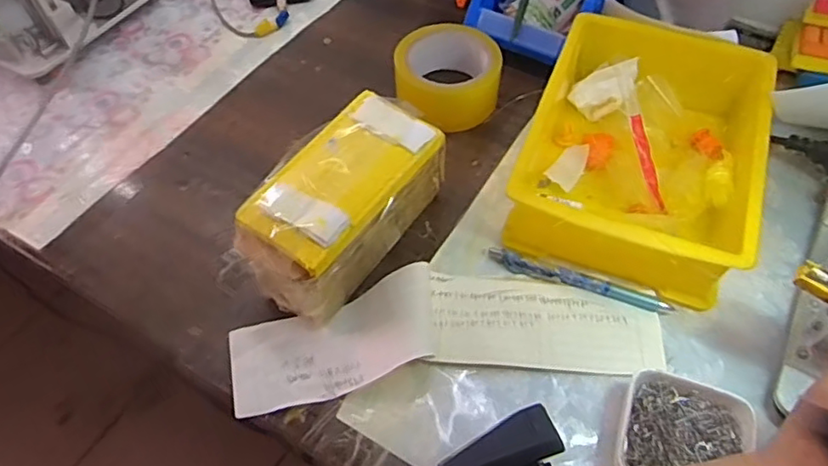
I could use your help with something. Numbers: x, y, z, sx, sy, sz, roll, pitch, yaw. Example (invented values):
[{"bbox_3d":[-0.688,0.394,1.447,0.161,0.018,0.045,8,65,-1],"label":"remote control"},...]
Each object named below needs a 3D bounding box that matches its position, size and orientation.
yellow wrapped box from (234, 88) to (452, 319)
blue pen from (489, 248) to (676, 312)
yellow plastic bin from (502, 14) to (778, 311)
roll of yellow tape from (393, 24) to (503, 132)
[{"bbox_3d":[-0.054,-0.022,0.471,0.085,0.090,0.169,29,62,22],"label":"yellow wrapped box"},{"bbox_3d":[0.127,0.036,0.473,0.139,0.010,0.013,14,57,14],"label":"blue pen"},{"bbox_3d":[0.189,-0.067,0.507,0.173,0.075,0.224,19,58,16],"label":"yellow plastic bin"},{"bbox_3d":[0.033,-0.148,0.589,0.099,0.056,0.105,-2,55,3],"label":"roll of yellow tape"}]

